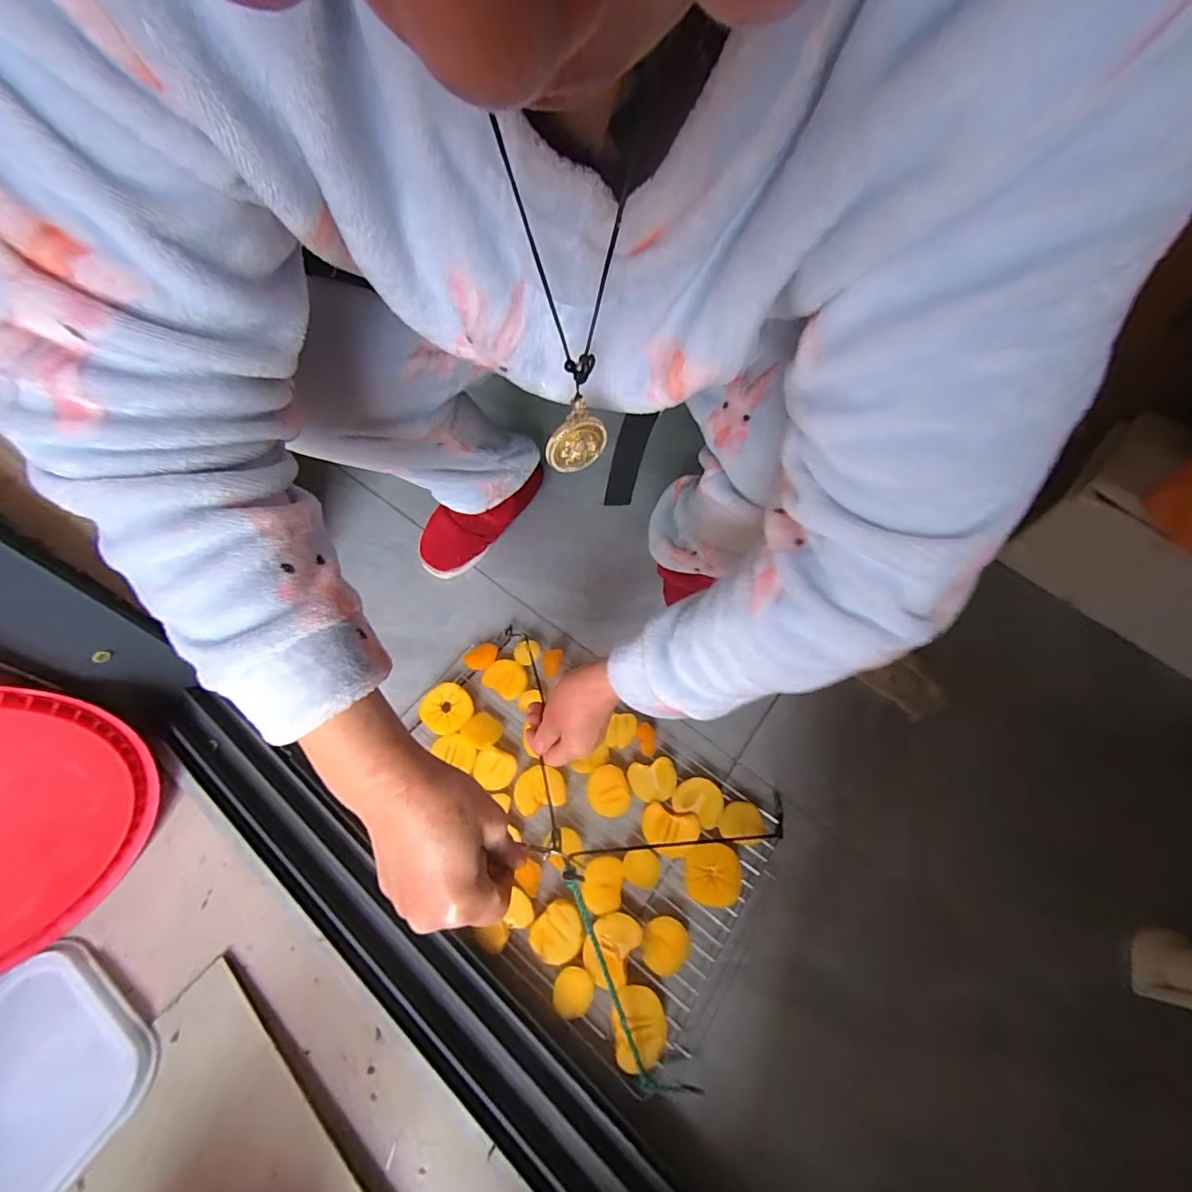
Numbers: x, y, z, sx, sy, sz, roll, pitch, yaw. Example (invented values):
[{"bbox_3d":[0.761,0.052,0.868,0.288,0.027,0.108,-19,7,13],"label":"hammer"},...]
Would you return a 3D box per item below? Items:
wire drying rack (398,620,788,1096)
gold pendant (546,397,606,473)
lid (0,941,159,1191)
[{"bbox_3d":[-0.032,0.243,0.576,0.434,0.025,0.289,36,63,18],"label":"wire drying rack"},{"bbox_3d":[-0.010,-0.086,0.274,0.034,0.043,0.008,-22,62,-16],"label":"gold pendant"},{"bbox_3d":[-0.519,0.444,0.444,0.189,0.017,0.181,35,52,14],"label":"lid"}]

